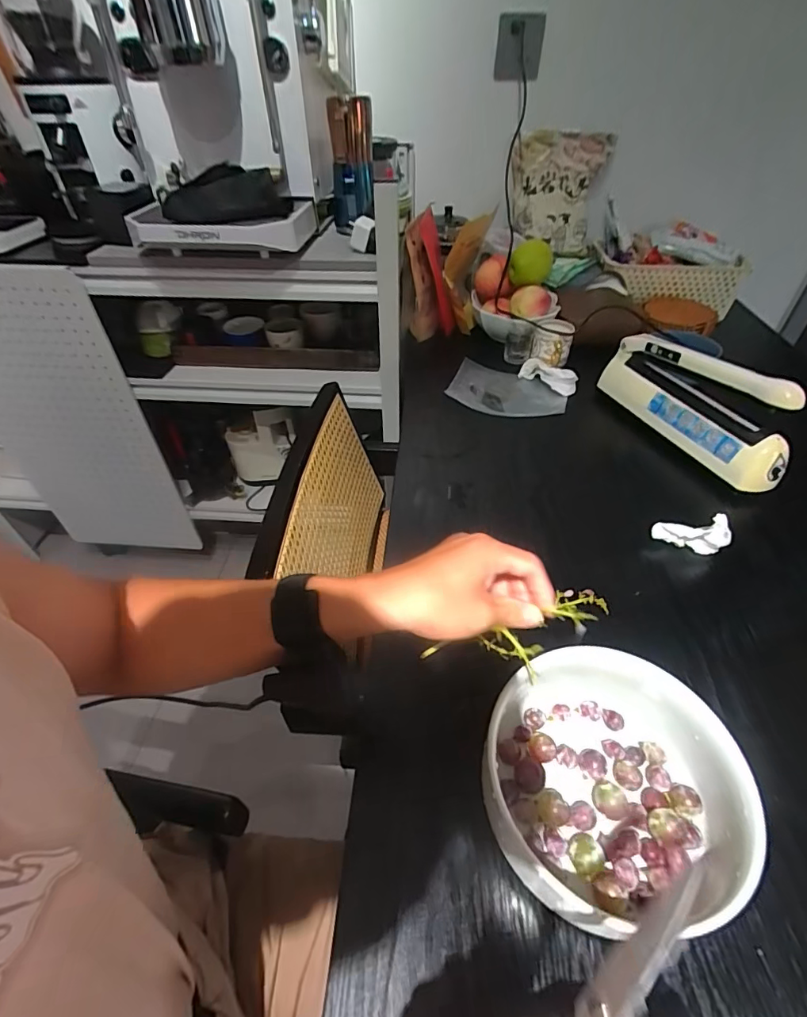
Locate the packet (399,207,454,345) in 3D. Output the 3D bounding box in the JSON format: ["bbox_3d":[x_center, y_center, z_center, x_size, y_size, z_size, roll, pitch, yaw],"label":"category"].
[{"bbox_3d":[0.050,-0.446,0.914,0.099,0.209,0.053,-19,47,-18],"label":"packet"}]

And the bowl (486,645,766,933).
[{"bbox_3d":[0.153,0.199,0.347,0.188,0.077,0.163,3,44,4],"label":"bowl"}]

